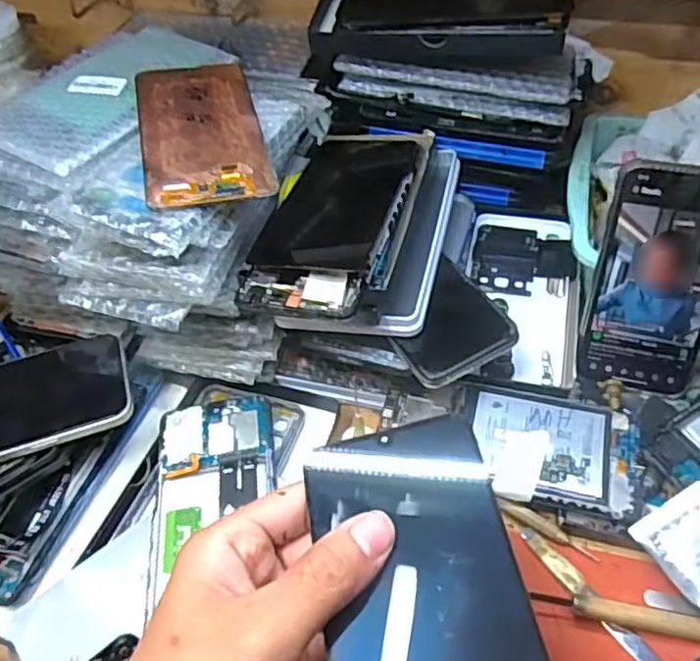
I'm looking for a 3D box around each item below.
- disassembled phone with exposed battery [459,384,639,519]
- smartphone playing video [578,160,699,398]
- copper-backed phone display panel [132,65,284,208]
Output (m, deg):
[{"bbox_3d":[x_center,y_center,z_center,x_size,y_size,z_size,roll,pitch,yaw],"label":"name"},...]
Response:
[{"bbox_3d":[0.121,0.071,0.393,0.106,0.008,0.073,8,50,10],"label":"disassembled phone with exposed battery"},{"bbox_3d":[0.198,-0.030,0.410,0.075,0.147,0.005,10,22,13],"label":"smartphone playing video"},{"bbox_3d":[-0.094,-0.129,0.399,0.072,0.005,0.151,-13,50,-8],"label":"copper-backed phone display panel"}]

